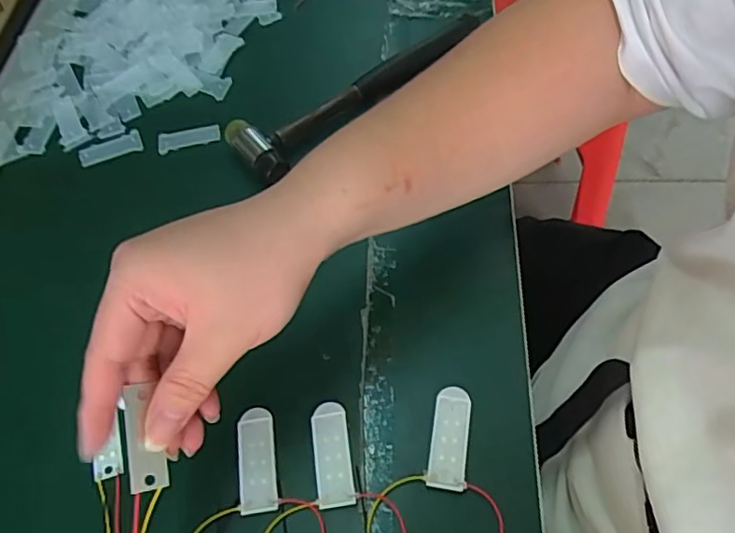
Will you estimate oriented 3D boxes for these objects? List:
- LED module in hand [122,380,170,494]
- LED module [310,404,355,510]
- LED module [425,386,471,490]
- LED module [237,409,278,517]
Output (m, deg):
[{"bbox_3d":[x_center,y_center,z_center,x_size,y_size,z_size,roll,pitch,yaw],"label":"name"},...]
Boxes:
[{"bbox_3d":[-0.099,0.077,0.258,0.016,0.005,0.044,-4,74,-29],"label":"LED module in hand"},{"bbox_3d":[-0.020,0.105,0.328,0.020,0.005,0.057,-8,59,-3],"label":"LED module"},{"bbox_3d":[0.047,0.096,0.329,0.021,0.004,0.056,7,59,6],"label":"LED module"},{"bbox_3d":[-0.063,0.108,0.327,0.020,0.004,0.056,-8,59,-3],"label":"LED module"}]

